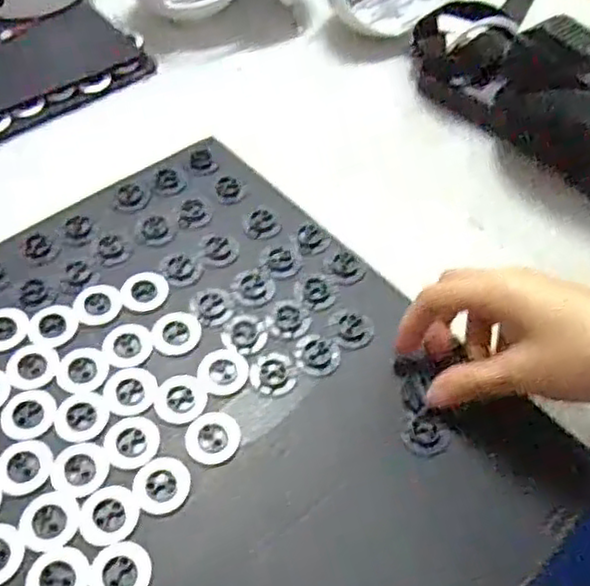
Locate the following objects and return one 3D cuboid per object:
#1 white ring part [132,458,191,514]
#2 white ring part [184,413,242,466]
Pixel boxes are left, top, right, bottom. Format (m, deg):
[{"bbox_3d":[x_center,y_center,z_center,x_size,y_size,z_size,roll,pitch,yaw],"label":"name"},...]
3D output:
[{"bbox_3d":[-0.069,0.100,0.358,0.029,0.006,0.027,-14,55,-12],"label":"white ring part"},{"bbox_3d":[-0.045,0.078,0.373,0.029,0.004,0.029,-13,55,-12],"label":"white ring part"}]

